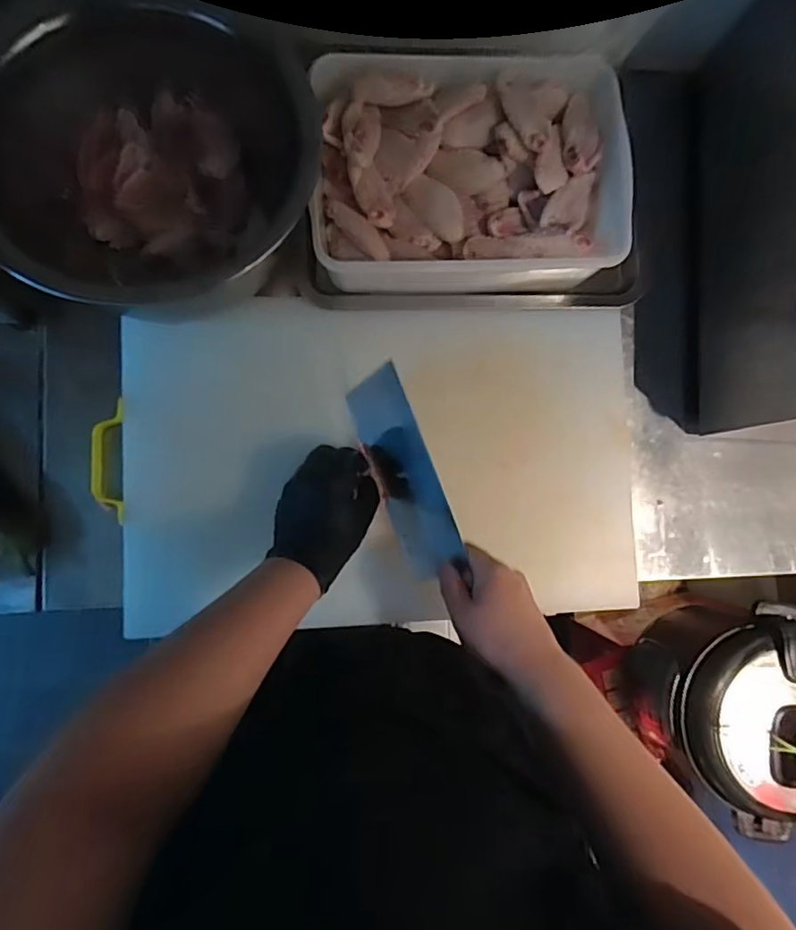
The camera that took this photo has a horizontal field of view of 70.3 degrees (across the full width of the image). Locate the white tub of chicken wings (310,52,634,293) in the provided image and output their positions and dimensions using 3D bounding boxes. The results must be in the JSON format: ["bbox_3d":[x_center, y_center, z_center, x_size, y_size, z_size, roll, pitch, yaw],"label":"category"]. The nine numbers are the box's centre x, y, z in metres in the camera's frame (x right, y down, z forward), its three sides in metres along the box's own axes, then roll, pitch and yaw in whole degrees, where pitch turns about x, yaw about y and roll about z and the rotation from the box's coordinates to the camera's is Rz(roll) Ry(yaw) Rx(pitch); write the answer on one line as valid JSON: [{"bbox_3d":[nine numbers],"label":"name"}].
[{"bbox_3d":[0.070,-0.296,0.585,0.306,0.078,0.220,-1,88,-6],"label":"white tub of chicken wings"}]

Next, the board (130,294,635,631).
[{"bbox_3d":[-0.014,-0.001,0.598,0.524,0.044,0.329,0,89,-4],"label":"board"}]

